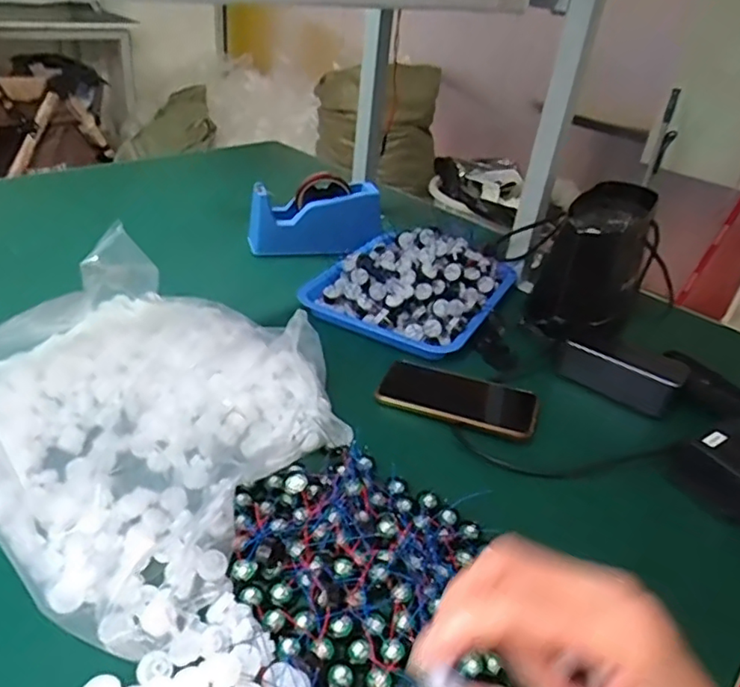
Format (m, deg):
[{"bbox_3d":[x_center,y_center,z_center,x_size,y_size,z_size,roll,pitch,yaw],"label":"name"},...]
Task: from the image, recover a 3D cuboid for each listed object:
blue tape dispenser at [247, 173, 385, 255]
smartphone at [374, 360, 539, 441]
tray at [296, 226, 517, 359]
[{"bbox_3d":[-0.087,-0.194,0.911,0.195,0.117,0.077,-12,38,-27],"label":"blue tape dispenser"},{"bbox_3d":[0.093,0.059,0.629,0.161,0.013,0.080,15,34,12],"label":"smartphone"},{"bbox_3d":[0.062,-0.094,0.785,0.217,0.083,0.259,20,35,19],"label":"tray"}]

